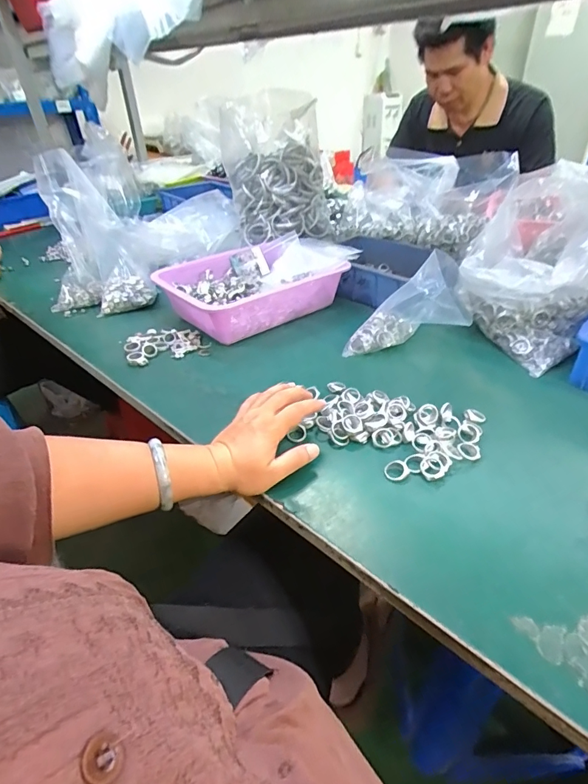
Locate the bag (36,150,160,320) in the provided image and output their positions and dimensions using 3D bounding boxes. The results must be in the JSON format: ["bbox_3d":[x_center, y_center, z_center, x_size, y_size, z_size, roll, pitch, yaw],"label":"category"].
[{"bbox_3d":[-0.385,-0.296,0.793,0.162,0.241,0.199,-17,38,-20],"label":"bag"}]

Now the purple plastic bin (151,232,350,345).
[{"bbox_3d":[-0.072,-0.185,0.767,0.297,0.081,0.211,-28,43,-30],"label":"purple plastic bin"}]

